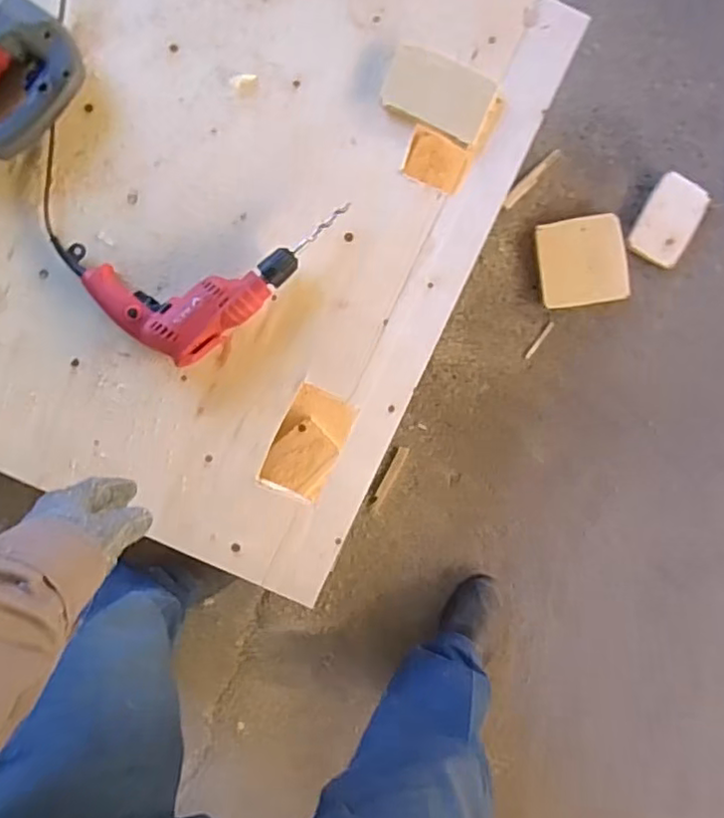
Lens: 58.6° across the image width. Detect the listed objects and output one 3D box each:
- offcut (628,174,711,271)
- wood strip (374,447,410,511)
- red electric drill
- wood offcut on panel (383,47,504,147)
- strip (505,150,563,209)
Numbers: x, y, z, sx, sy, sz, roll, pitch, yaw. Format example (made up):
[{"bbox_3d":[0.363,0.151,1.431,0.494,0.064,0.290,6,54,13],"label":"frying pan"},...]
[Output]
[{"bbox_3d":[0.549,-0.334,1.151,0.090,0.026,0.156,27,94,-7],"label":"offcut"},{"bbox_3d":[0.049,0.124,1.163,0.021,0.008,0.123,28,94,-7],"label":"wood strip"},{"bbox_3d":[-0.217,-0.161,0.901,0.409,0.066,0.191,-6,92,0],"label":"red electric drill"},{"bbox_3d":[0.117,-0.441,0.909,0.161,0.028,0.098,20,92,-4],"label":"wood offcut on panel"},{"bbox_3d":[0.308,-0.415,1.160,0.137,0.009,0.019,-45,94,0],"label":"strip"}]

